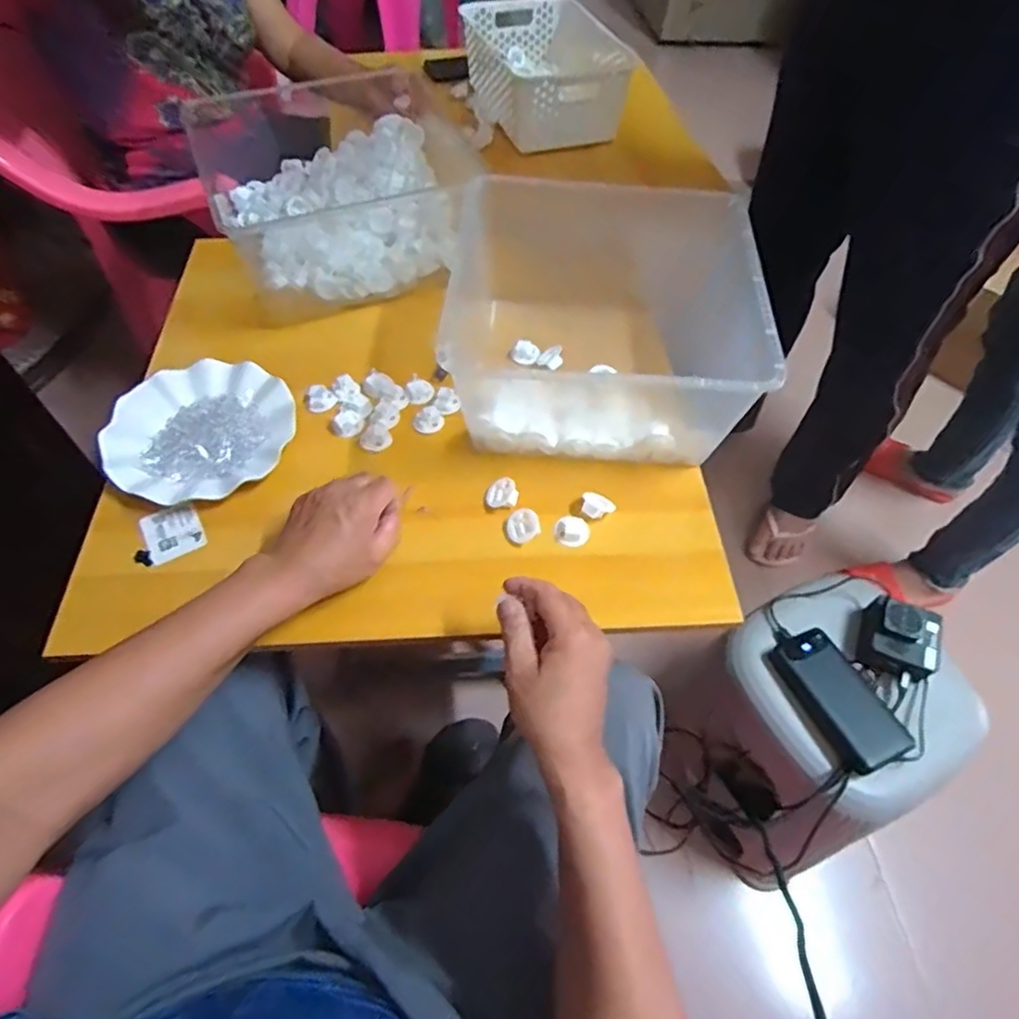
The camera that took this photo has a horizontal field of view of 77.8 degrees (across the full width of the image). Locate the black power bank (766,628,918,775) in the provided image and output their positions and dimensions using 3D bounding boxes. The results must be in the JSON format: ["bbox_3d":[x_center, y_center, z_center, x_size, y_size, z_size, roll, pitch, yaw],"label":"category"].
[{"bbox_3d":[0.370,0.212,0.712,0.082,0.027,0.154,-21,59,-15],"label":"black power bank"}]

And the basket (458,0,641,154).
[{"bbox_3d":[0.059,-0.728,1.049,0.222,0.099,0.306,-12,57,-10],"label":"basket"}]

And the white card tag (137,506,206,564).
[{"bbox_3d":[-0.316,0.022,0.592,0.048,0.007,0.050,-21,65,-26],"label":"white card tag"}]

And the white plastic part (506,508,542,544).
[{"bbox_3d":[0.012,0.014,0.600,0.030,0.017,0.030,1,56,-1],"label":"white plastic part"}]

